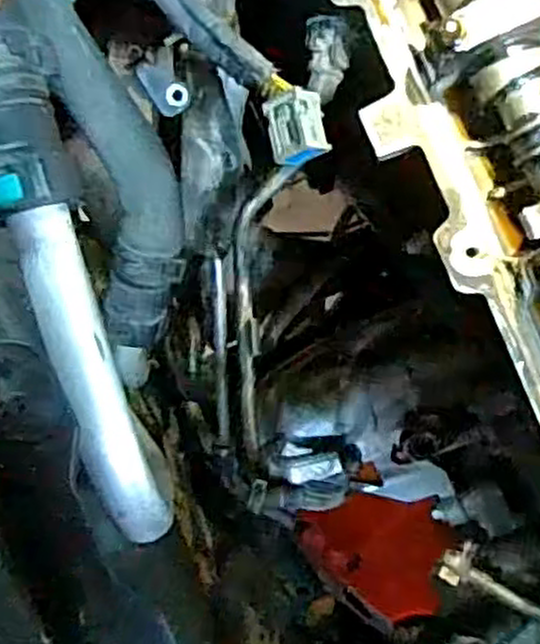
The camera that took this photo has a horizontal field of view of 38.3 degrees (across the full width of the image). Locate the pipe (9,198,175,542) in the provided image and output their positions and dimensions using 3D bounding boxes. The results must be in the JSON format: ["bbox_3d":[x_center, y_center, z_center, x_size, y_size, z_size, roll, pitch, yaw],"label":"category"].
[{"bbox_3d":[-0.051,0.019,0.229,0.018,0.016,0.106,-18,104,-4],"label":"pipe"}]

